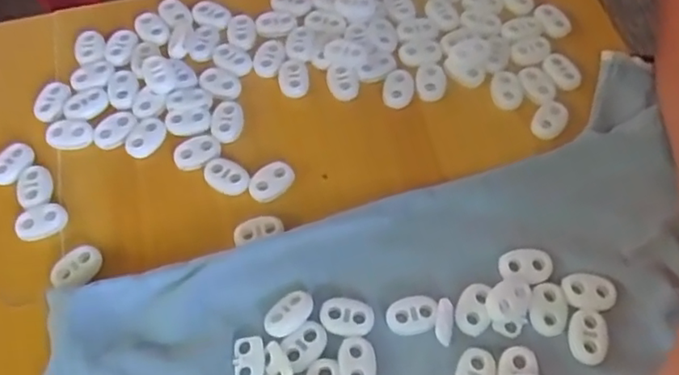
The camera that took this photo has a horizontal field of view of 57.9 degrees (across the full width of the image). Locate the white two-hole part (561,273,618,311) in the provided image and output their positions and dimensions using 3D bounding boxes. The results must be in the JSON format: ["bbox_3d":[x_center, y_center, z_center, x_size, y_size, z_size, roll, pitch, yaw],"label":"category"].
[{"bbox_3d":[0.106,0.044,0.258,0.022,0.004,0.014,5,62,3],"label":"white two-hole part"}]

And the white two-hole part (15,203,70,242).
[{"bbox_3d":[-0.135,0.015,0.277,0.022,0.005,0.015,-12,62,-5],"label":"white two-hole part"}]

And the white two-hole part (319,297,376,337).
[{"bbox_3d":[0.003,0.054,0.254,0.022,0.004,0.015,5,62,4],"label":"white two-hole part"}]

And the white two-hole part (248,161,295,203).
[{"bbox_3d":[-0.032,-0.003,0.286,0.022,0.006,0.015,-40,68,-18],"label":"white two-hole part"}]

